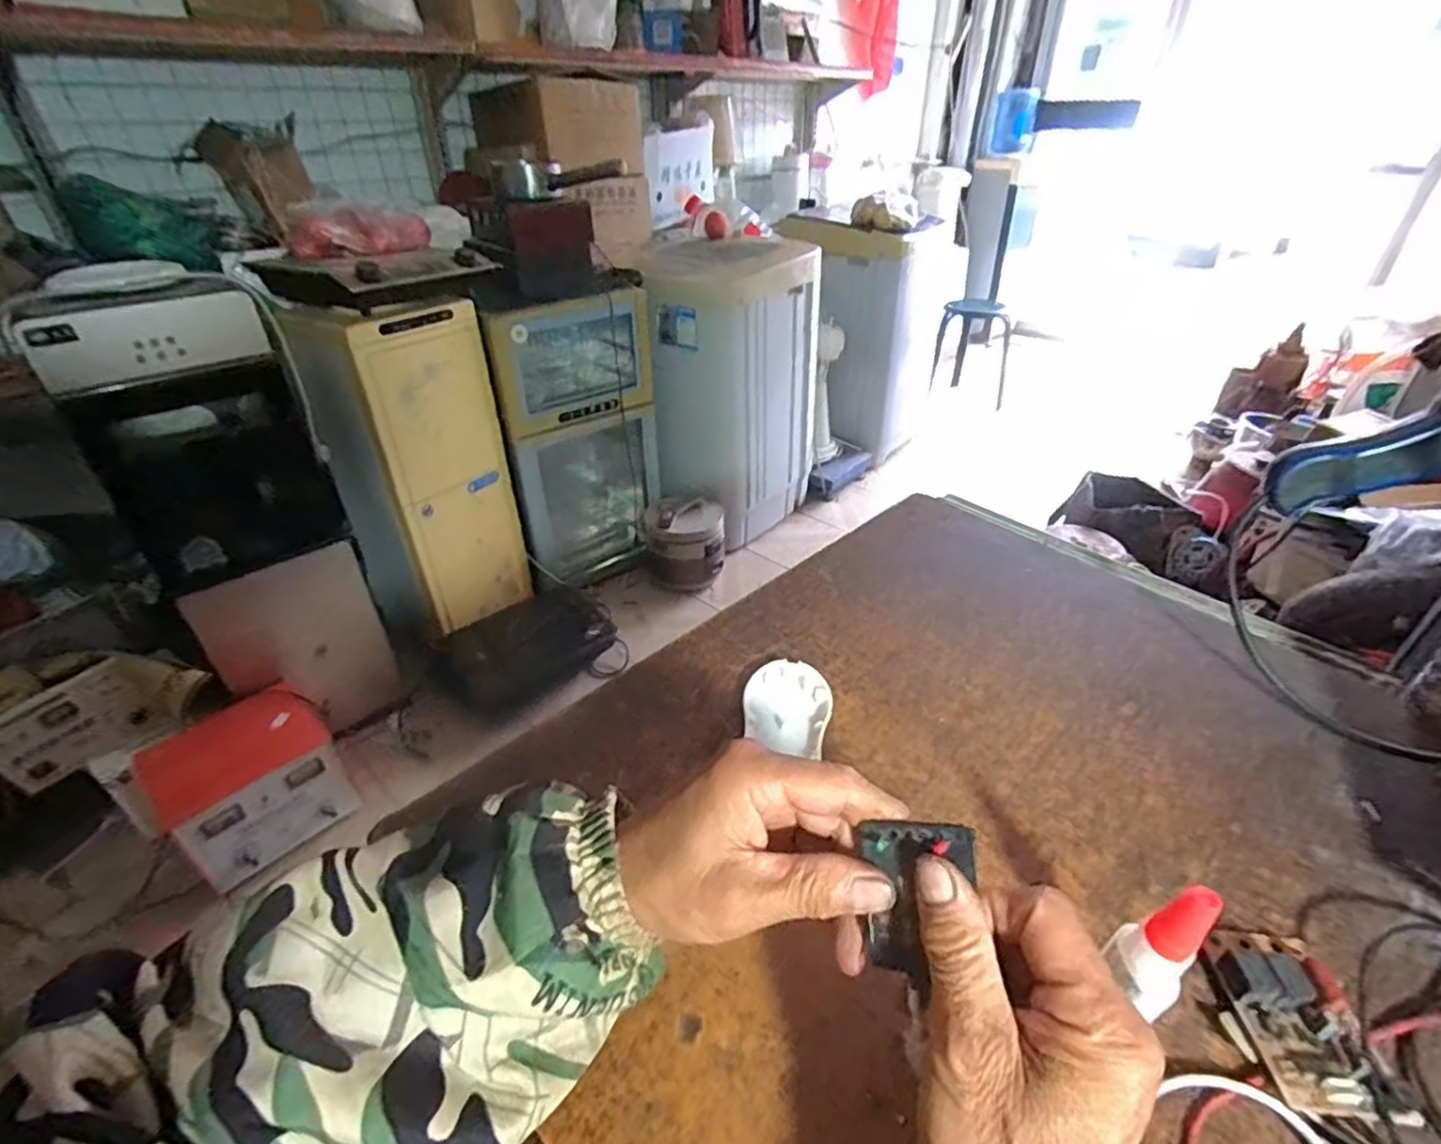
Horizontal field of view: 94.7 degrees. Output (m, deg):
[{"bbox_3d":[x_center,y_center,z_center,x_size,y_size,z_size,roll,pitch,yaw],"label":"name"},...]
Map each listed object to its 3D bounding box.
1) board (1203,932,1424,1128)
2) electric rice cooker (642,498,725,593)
[{"bbox_3d":[0.272,0.212,0.317,0.056,0.020,0.079,1,35,2],"label":"board"},{"bbox_3d":[-0.105,-0.080,1.906,0.237,0.202,0.229,-3,35,-4],"label":"electric rice cooker"}]

